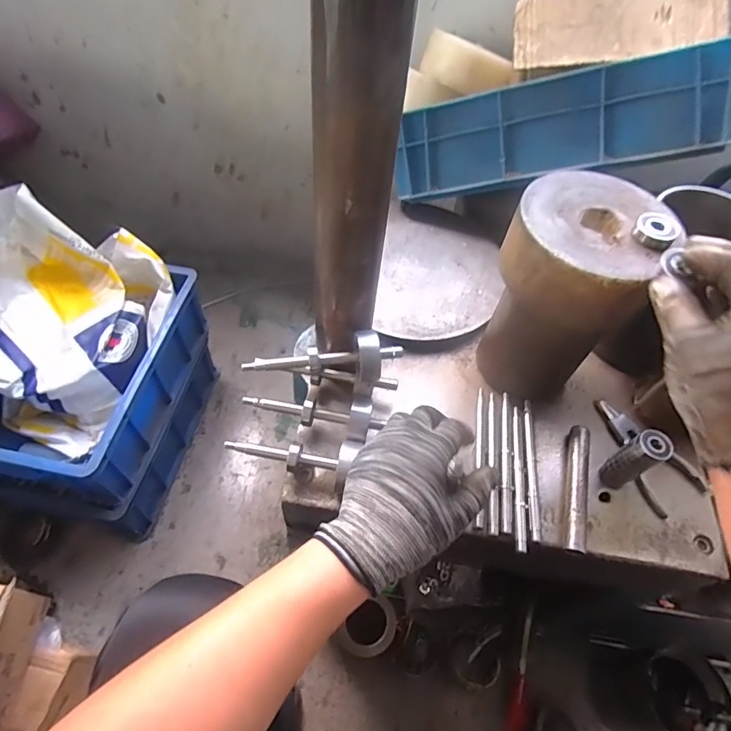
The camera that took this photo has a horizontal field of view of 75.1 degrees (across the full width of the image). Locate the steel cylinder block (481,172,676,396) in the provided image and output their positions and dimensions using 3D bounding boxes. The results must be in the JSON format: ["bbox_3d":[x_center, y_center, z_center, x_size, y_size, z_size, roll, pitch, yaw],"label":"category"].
[{"bbox_3d":[0.198,-0.072,0.514,0.125,0.212,0.138,27,58,13],"label":"steel cylinder block"}]

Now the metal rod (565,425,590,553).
[{"bbox_3d":[0.225,0.128,0.506,0.018,0.019,0.139,16,56,5],"label":"metal rod"}]

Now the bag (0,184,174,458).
[{"bbox_3d":[-0.507,-0.084,0.772,0.266,0.256,0.314,23,57,10],"label":"bag"}]

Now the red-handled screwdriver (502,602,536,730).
[{"bbox_3d":[0.257,0.500,0.775,0.033,0.024,0.206,16,72,5],"label":"red-handled screwdriver"}]

